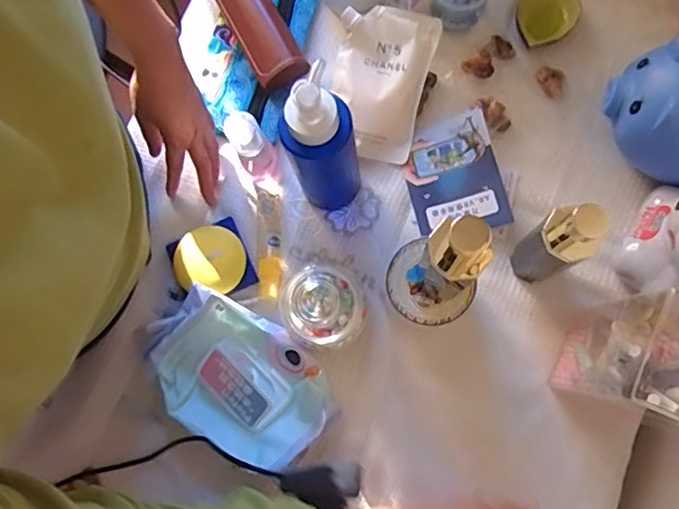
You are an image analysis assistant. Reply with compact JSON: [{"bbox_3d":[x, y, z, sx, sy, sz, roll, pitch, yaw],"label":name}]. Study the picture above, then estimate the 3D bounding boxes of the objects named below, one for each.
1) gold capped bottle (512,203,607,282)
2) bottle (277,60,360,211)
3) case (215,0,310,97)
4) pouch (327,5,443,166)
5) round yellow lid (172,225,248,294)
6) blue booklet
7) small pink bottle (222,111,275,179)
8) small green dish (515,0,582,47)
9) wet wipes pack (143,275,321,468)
[{"bbox_3d":[0.200,-0.009,0.524,0.045,0.176,0.048,-30,79,-2],"label":"gold capped bottle"},{"bbox_3d":[-0.016,-0.099,0.537,0.060,0.201,0.066,43,85,10],"label":"bottle"},{"bbox_3d":[-0.095,-0.261,0.658,0.055,0.035,0.170,-28,79,-1],"label":"case"},{"bbox_3d":[0.042,-0.190,0.632,0.104,0.046,0.158,15,81,7],"label":"pouch"},{"bbox_3d":[-0.141,0.005,0.618,0.077,0.022,0.068,6,80,5],"label":"round yellow lid"},{"bbox_3d":[0.123,-0.084,0.622,0.095,0.010,0.126,-16,79,13],"label":"blue booklet"},{"bbox_3d":[-0.090,-0.113,0.592,0.036,0.106,0.036,-1,79,4],"label":"small pink bottle"},{"bbox_3d":[0.237,-0.275,0.650,0.064,0.030,0.090,28,83,9],"label":"small green dish"},{"bbox_3d":[-0.106,0.128,0.583,0.188,0.036,0.127,35,84,9],"label":"wet wipes pack"}]

